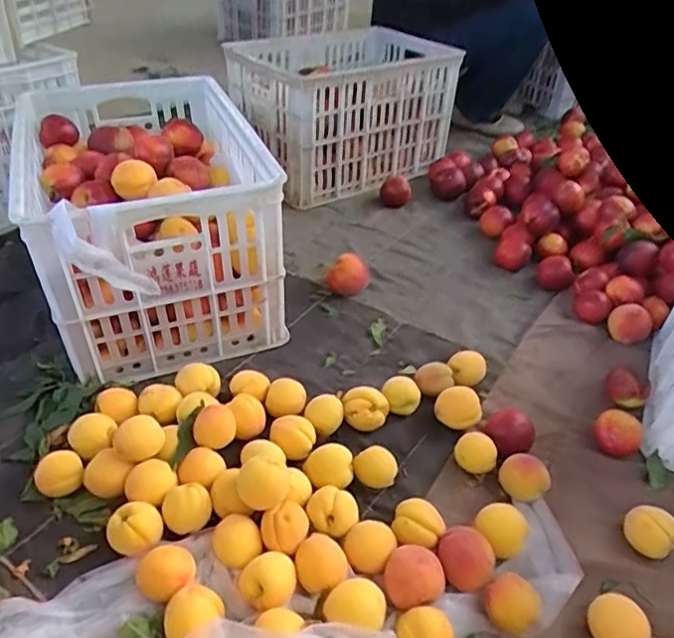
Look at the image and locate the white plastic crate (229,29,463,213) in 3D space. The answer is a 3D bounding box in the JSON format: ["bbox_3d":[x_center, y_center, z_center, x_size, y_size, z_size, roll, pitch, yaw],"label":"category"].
[{"bbox_3d":[0.011,-0.499,1.368,0.450,0.279,0.313,-21,47,-30],"label":"white plastic crate"}]

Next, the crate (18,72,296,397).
[{"bbox_3d":[-0.307,-0.164,0.943,0.328,0.299,0.510,-10,42,-20],"label":"crate"}]

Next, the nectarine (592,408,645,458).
[{"bbox_3d":[0.393,0.165,0.802,0.062,0.059,0.051,32,45,27],"label":"nectarine"}]

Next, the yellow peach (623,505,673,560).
[{"bbox_3d":[0.380,0.259,0.692,0.053,0.047,0.058,4,39,-3],"label":"yellow peach"}]

